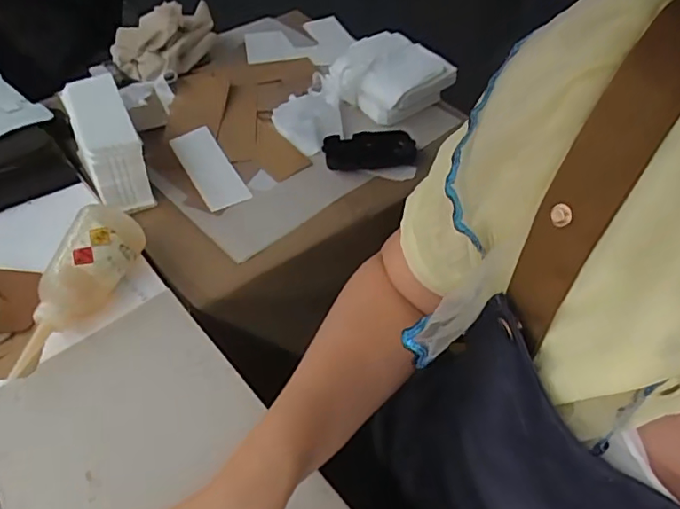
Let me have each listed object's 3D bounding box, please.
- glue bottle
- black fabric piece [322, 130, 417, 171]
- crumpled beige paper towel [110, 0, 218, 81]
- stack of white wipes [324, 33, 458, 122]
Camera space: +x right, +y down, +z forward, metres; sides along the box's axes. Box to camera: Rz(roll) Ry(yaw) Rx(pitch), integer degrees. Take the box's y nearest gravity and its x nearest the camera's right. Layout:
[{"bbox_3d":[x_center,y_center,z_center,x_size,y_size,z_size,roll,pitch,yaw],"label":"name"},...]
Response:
[{"bbox_3d":[-0.240,0.030,0.508,0.054,0.062,0.170,17,64,14],"label":"glue bottle"},{"bbox_3d":[0.037,-0.130,0.693,0.116,0.035,0.045,-11,49,-11],"label":"black fabric piece"},{"bbox_3d":[-0.251,-0.317,0.823,0.088,0.067,0.151,23,52,18],"label":"crumpled beige paper towel"},{"bbox_3d":[0.060,-0.240,0.769,0.148,0.051,0.132,-29,55,-24],"label":"stack of white wipes"}]

